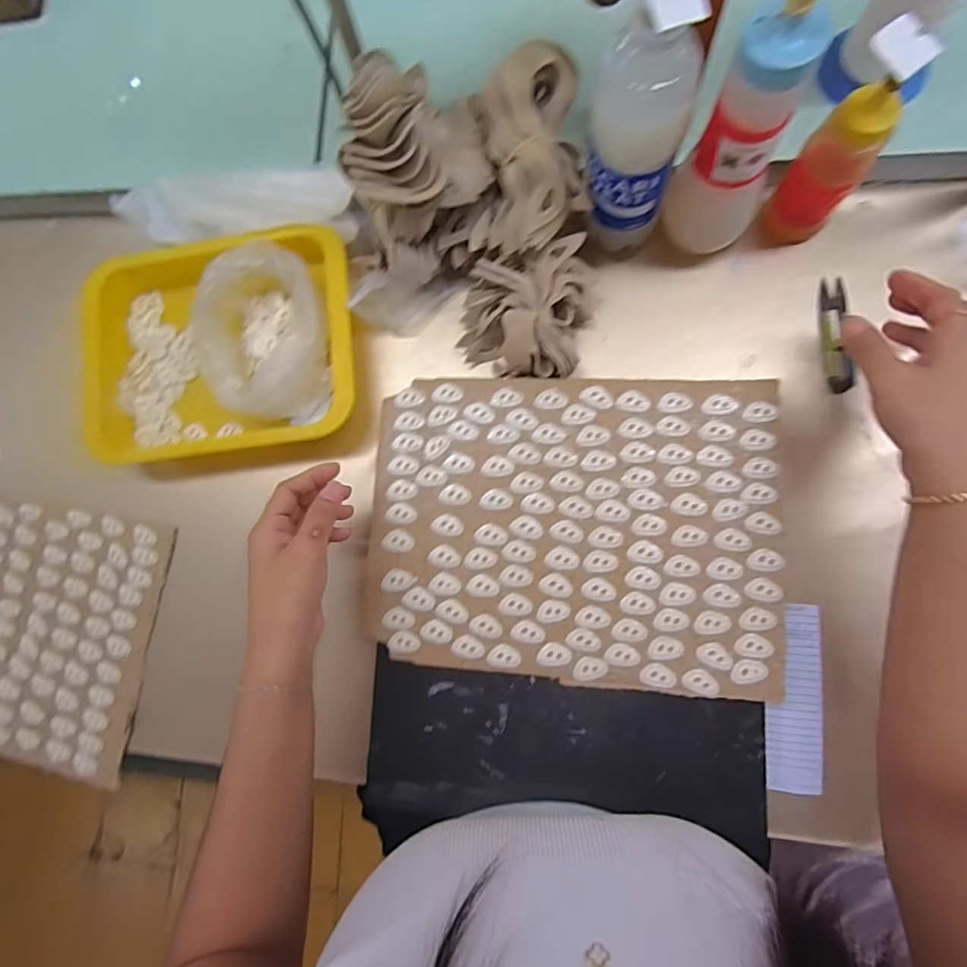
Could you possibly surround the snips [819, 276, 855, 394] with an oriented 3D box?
[{"bbox_3d":[0.292,-0.124,0.421,0.019,0.012,0.098,2,84,8],"label":"snips"}]

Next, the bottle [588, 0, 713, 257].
[{"bbox_3d":[0.107,-0.240,0.361,0.062,0.204,0.059,10,86,9],"label":"bottle"}]

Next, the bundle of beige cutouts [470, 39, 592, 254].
[{"bbox_3d":[0.036,-0.248,0.392,0.083,0.060,0.128,-7,106,-14],"label":"bundle of beige cutouts"}]

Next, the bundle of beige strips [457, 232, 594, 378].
[{"bbox_3d":[0.035,-0.144,0.434,0.111,0.055,0.101,4,85,8],"label":"bundle of beige strips"}]

